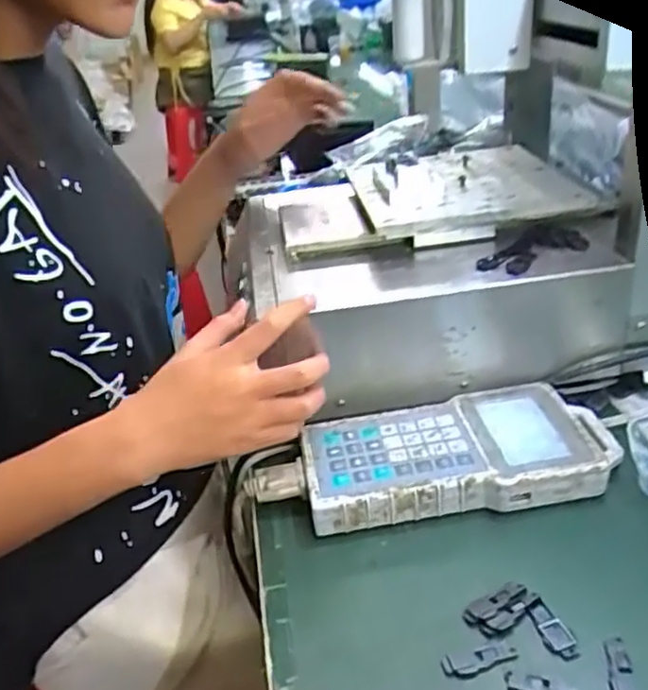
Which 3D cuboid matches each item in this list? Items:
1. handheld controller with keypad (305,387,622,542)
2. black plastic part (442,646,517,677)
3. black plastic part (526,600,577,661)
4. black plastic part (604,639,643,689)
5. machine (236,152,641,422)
[{"bbox_3d":[0.098,0.081,0.515,0.223,0.033,0.105,-10,30,-3],"label":"handheld controller with keypad"},{"bbox_3d":[0.086,0.172,0.384,0.041,0.004,0.013,-11,30,-5],"label":"black plastic part"},{"bbox_3d":[0.131,0.161,0.397,0.015,0.004,0.038,-13,30,-9],"label":"black plastic part"},{"bbox_3d":[0.158,0.173,0.368,0.015,0.004,0.041,-3,30,9],"label":"black plastic part"},{"bbox_3d":[0.087,-0.080,0.641,0.314,0.130,0.255,-9,30,-2],"label":"machine"}]

